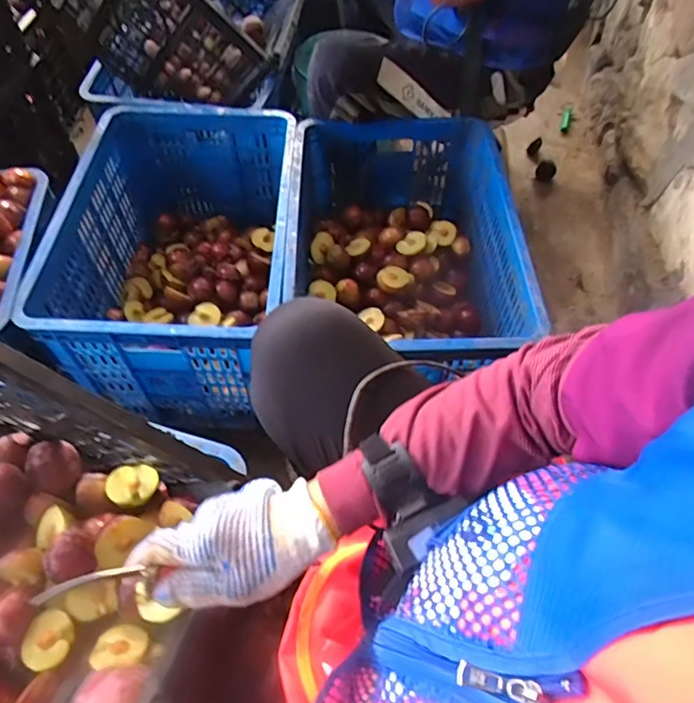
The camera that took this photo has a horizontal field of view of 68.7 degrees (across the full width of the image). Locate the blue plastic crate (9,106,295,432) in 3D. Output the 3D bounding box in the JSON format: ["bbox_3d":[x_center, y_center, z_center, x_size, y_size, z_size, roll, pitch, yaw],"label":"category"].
[{"bbox_3d":[-0.295,-0.180,0.965,0.364,0.290,0.550,1,57,-4],"label":"blue plastic crate"}]

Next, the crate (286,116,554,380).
[{"bbox_3d":[0.089,-0.174,0.946,0.371,0.256,0.562,2,57,-3],"label":"crate"}]

